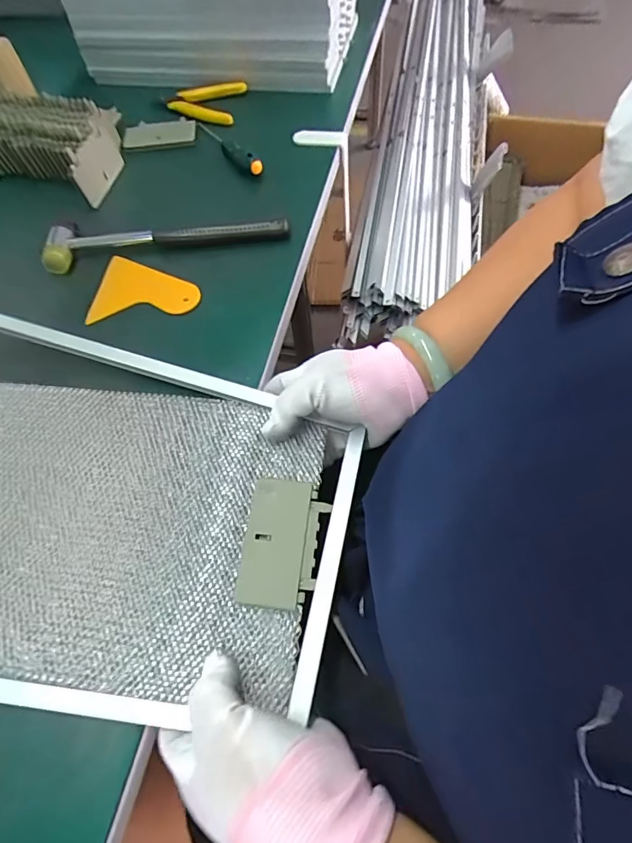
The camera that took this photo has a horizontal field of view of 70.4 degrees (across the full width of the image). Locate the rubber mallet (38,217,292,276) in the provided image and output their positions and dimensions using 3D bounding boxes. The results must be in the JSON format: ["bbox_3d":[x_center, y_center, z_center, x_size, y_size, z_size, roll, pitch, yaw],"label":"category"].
[{"bbox_3d":[-0.148,-0.188,0.446,0.236,0.024,0.045,-10,61,-1],"label":"rubber mallet"}]

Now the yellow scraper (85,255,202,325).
[{"bbox_3d":[-0.157,-0.123,0.423,0.104,0.008,0.069,6,65,8],"label":"yellow scraper"}]

